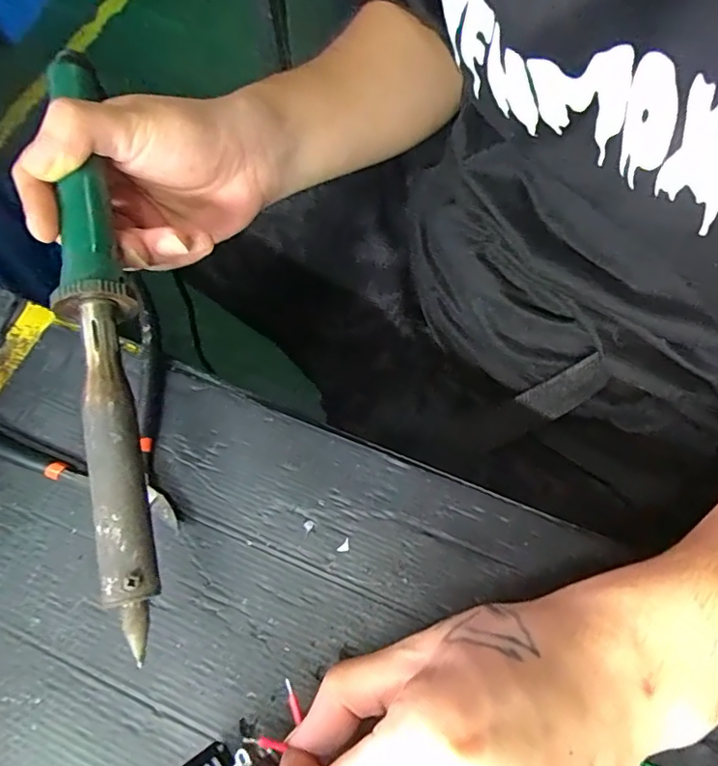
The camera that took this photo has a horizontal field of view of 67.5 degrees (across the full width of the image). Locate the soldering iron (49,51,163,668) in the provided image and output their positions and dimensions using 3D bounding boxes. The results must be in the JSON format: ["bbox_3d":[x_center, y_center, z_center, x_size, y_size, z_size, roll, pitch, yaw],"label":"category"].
[{"bbox_3d":[-0.110,-0.028,0.224,0.025,0.021,0.257,-12,76,-3],"label":"soldering iron"}]

